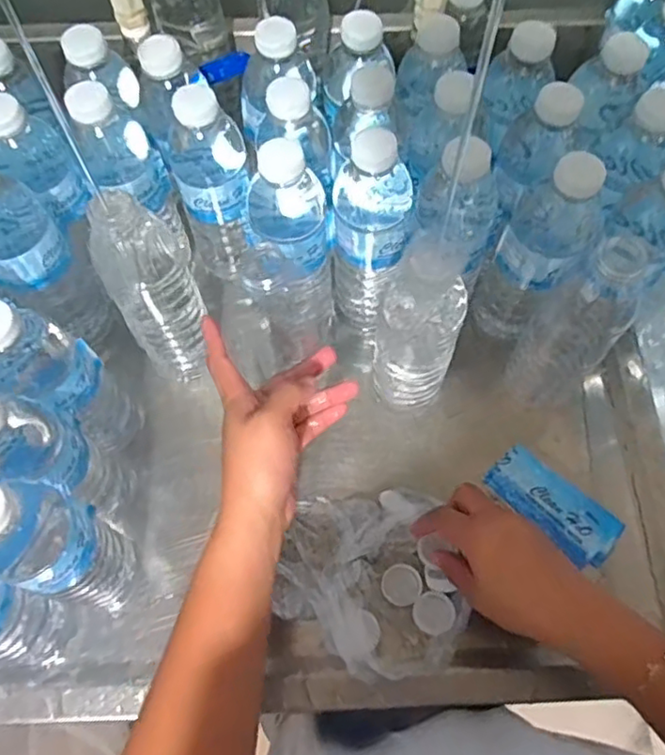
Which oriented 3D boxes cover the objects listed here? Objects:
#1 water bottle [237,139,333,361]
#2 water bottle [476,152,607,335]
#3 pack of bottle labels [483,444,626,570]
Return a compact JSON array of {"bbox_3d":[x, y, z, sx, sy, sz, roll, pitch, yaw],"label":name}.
[{"bbox_3d":[-0.032,-0.093,0.502,0.078,0.210,0.060,-15,66,-7],"label":"water bottle"},{"bbox_3d":[0.167,-0.104,0.488,0.064,0.177,0.068,33,69,14],"label":"water bottle"},{"bbox_3d":[0.188,0.105,0.525,0.109,0.009,0.052,41,72,17],"label":"pack of bottle labels"}]

